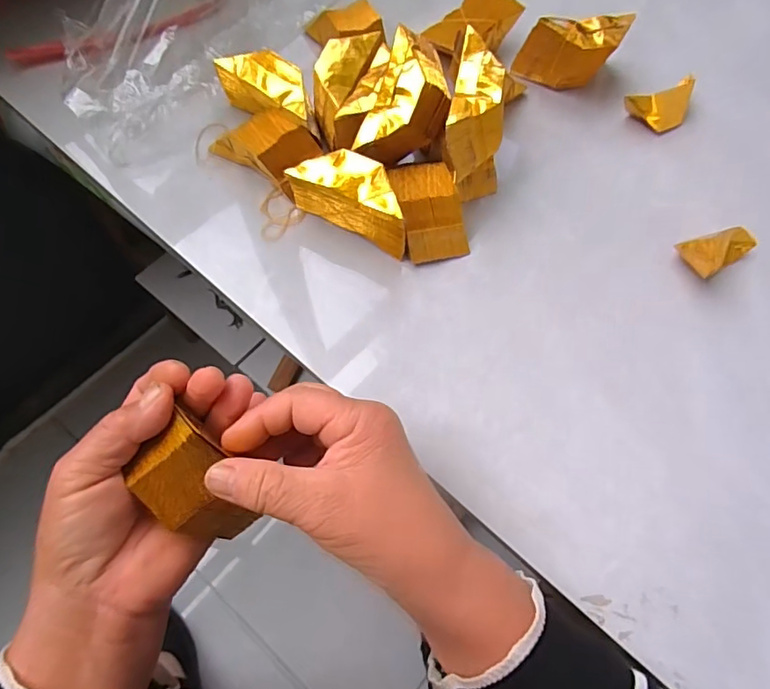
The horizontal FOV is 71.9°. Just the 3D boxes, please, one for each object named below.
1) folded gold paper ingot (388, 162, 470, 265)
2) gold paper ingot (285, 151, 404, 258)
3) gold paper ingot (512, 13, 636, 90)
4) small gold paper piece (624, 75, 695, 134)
[{"bbox_3d":[0.031,-0.095,0.380,0.044,0.035,0.066,-18,68,-10],"label":"folded gold paper ingot"},{"bbox_3d":[-0.020,-0.102,0.373,0.089,0.053,0.034,28,68,9],"label":"gold paper ingot"},{"bbox_3d":[0.155,-0.241,0.442,0.081,0.053,0.031,-12,67,-8],"label":"gold paper ingot"},{"bbox_3d":[0.228,-0.195,0.440,0.059,0.026,0.028,-17,68,-10],"label":"small gold paper piece"}]

